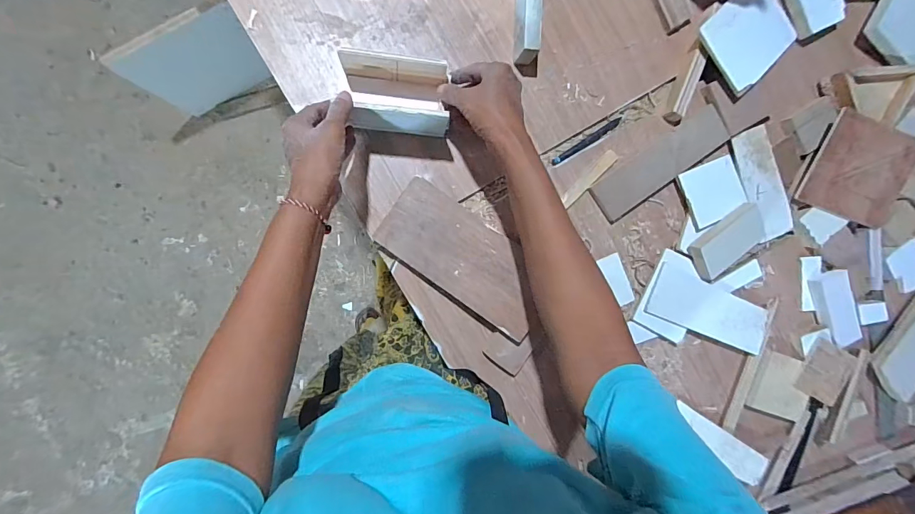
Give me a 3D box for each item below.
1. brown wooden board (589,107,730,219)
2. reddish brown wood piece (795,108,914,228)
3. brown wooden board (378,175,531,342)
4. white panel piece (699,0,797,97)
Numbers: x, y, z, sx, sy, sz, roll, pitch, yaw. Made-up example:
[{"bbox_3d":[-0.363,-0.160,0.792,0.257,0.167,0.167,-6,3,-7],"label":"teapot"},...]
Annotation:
[{"bbox_3d":[0.253,-0.120,0.514,0.185,0.011,0.056,-36,96,-4],"label":"brown wooden board"},{"bbox_3d":[0.519,-0.110,0.523,0.127,0.015,0.118,18,107,-6],"label":"reddish brown wood piece"},{"bbox_3d":[0.011,0.003,0.473,0.201,0.005,0.091,36,89,-2],"label":"brown wooden board"},{"bbox_3d":[0.362,-0.277,0.509,0.137,0.009,0.094,-42,95,-13],"label":"white panel piece"}]

